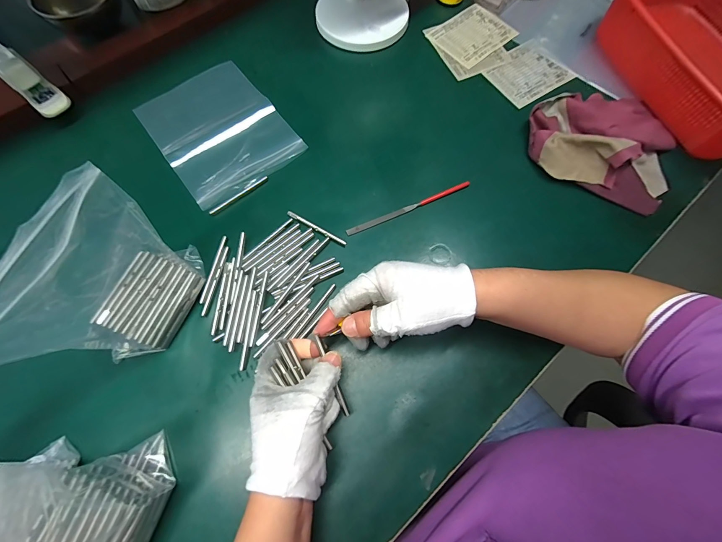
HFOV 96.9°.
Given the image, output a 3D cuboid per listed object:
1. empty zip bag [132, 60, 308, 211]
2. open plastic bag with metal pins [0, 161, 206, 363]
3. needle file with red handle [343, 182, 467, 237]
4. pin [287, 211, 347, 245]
[{"bbox_3d":[-0.188,-0.190,0.414,0.149,0.004,0.206,-36,75,-13],"label":"empty zip bag"},{"bbox_3d":[-0.211,0.014,0.261,0.072,0.149,0.142,24,72,8],"label":"open plastic bag with metal pins"},{"bbox_3d":[0.057,-0.075,0.374,0.157,0.007,0.008,-23,72,-9],"label":"needle file with red handle"},{"bbox_3d":[-0.051,-0.049,0.363,0.077,0.004,0.005,30,73,8],"label":"pin"}]

